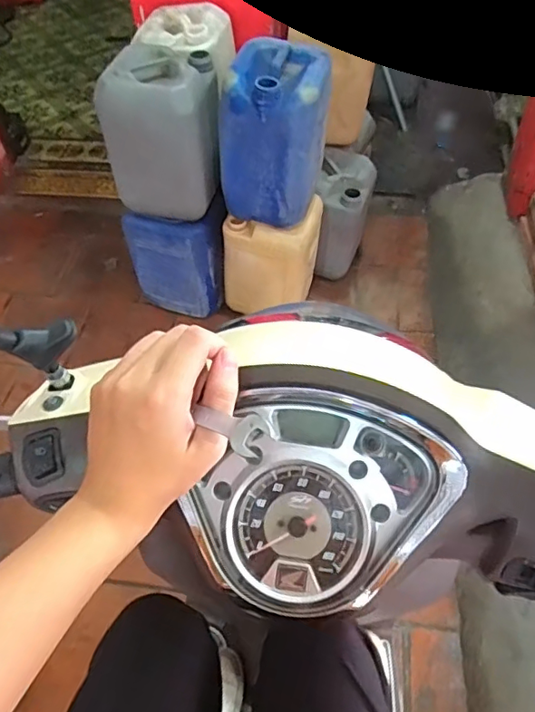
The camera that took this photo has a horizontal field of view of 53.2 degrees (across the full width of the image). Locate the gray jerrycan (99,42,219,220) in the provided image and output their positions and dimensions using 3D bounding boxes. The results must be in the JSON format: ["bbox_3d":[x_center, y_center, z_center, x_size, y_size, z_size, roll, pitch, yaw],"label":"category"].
[{"bbox_3d":[-0.266,-0.602,1.453,0.271,0.358,0.250,14,55,13],"label":"gray jerrycan"}]

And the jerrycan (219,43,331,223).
[{"bbox_3d":[0.020,-0.579,1.405,0.263,0.367,0.299,2,53,4],"label":"jerrycan"}]

